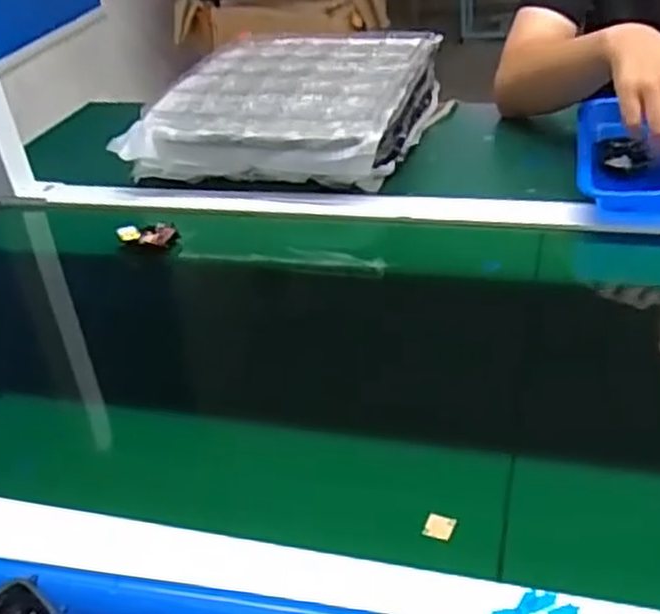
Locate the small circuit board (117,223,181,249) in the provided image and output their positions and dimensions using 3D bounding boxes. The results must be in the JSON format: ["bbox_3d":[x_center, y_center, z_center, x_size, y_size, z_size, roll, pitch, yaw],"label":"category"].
[{"bbox_3d":[-0.178,-0.071,0.767,0.057,0.020,0.017,3,33,-11],"label":"small circuit board"}]

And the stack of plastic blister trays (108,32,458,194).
[{"bbox_3d":[-0.034,-0.232,0.916,0.283,0.085,0.322,8,37,20],"label":"stack of plastic blister trays"}]

